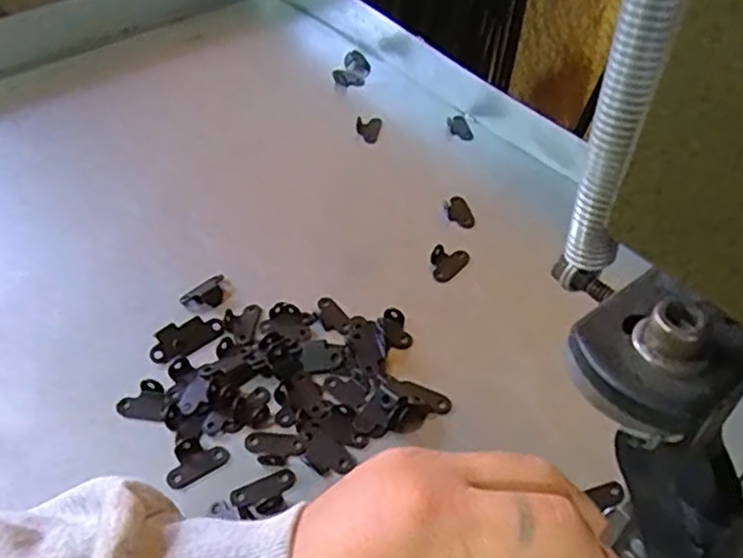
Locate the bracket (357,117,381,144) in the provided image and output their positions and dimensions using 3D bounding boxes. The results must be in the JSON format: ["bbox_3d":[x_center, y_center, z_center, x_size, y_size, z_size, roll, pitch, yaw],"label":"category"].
[{"bbox_3d":[-0.002,-0.112,0.518,0.019,0.009,0.029,0,47,0],"label":"bracket"}]

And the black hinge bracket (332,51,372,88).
[{"bbox_3d":[-0.014,-0.171,0.573,0.025,0.004,0.044,27,54,3],"label":"black hinge bracket"}]

